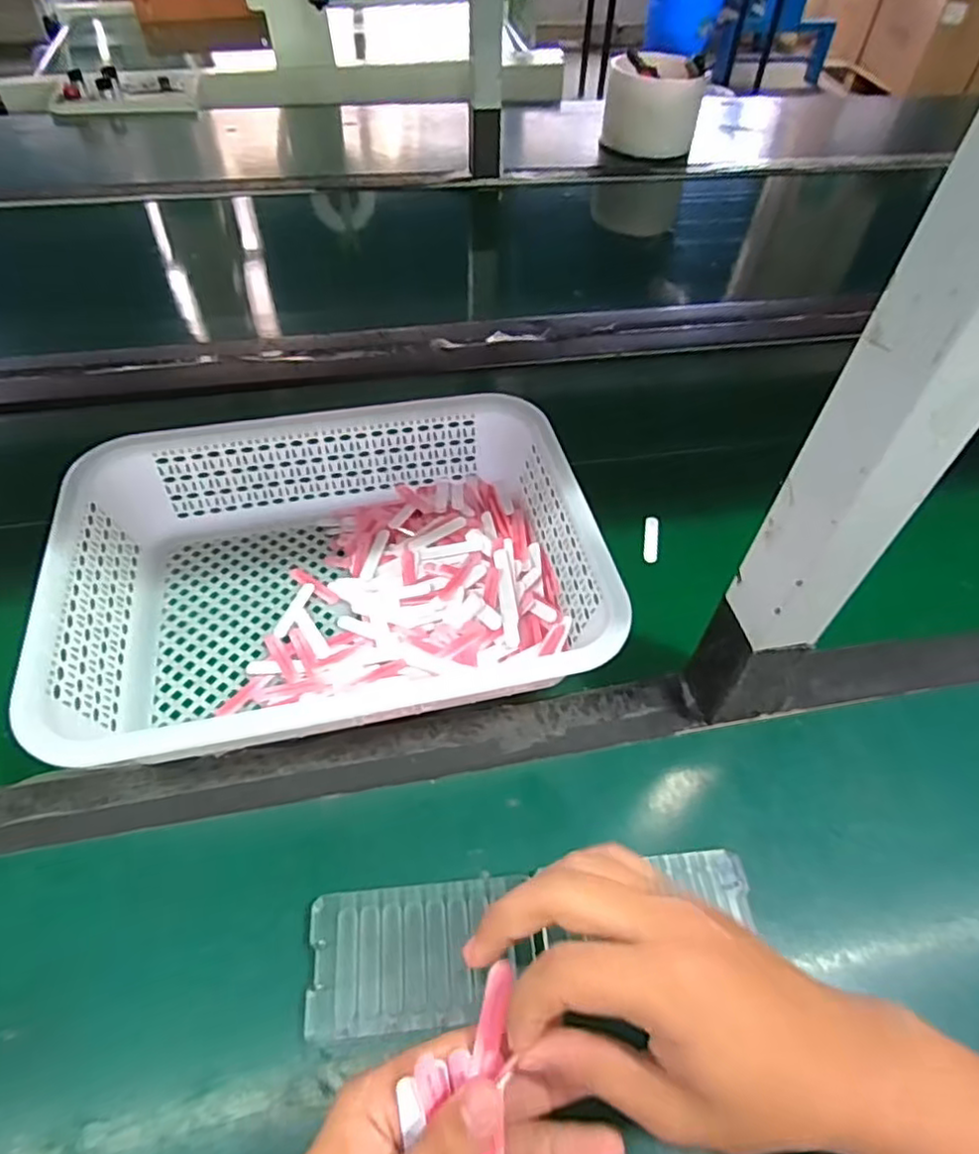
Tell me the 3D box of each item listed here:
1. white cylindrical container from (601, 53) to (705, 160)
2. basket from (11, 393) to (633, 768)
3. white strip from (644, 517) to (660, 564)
[{"bbox_3d":[0.272,-0.788,1.090,0.156,0.113,0.140,12,51,7],"label":"white cylindrical container"},{"bbox_3d":[-0.112,-0.013,0.475,0.350,0.081,0.247,-10,52,-11],"label":"basket"},{"bbox_3d":[0.139,-0.032,0.556,0.012,0.006,0.052,9,51,4],"label":"white strip"}]

